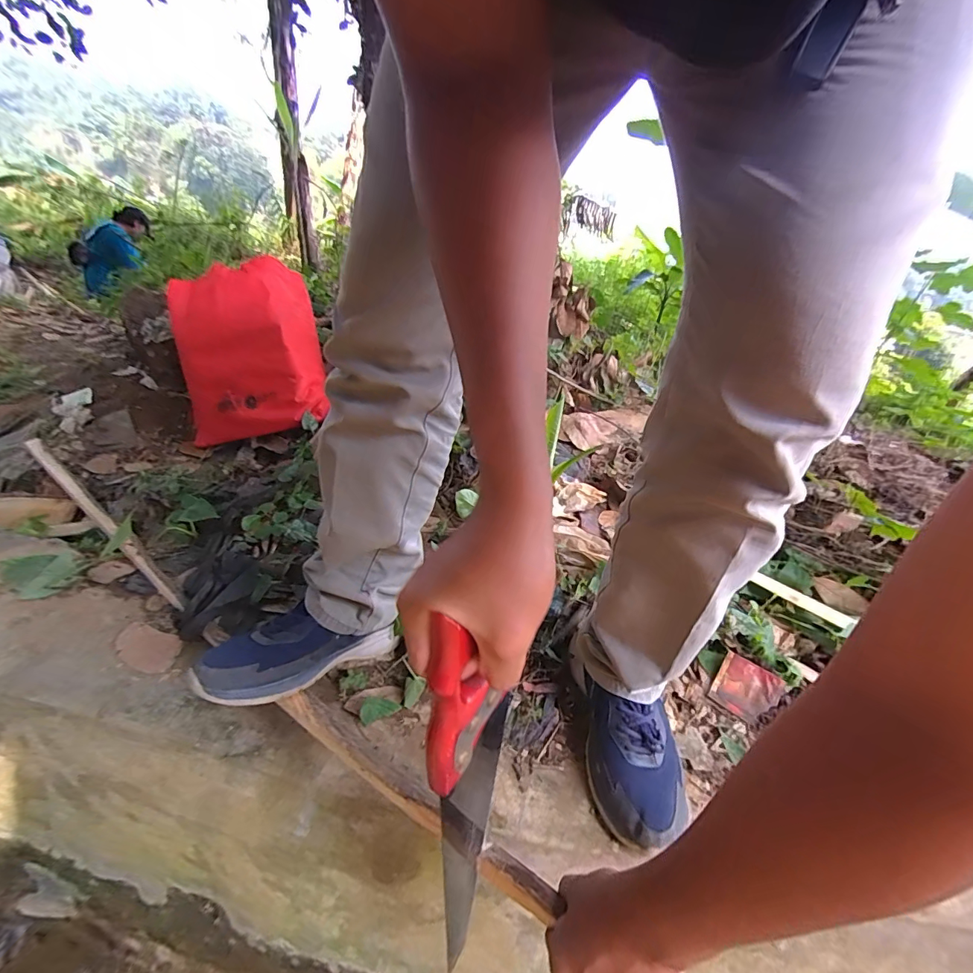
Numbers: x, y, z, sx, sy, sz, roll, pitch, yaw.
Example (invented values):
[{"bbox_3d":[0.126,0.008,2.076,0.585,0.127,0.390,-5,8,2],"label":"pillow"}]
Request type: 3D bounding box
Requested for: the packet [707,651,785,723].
[{"bbox_3d":[0.397,0.309,0.663,0.080,0.006,0.088,29,62,31],"label":"packet"}]

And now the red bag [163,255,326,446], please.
[{"bbox_3d":[-0.602,-0.324,1.114,0.337,0.405,0.270,-8,37,-21],"label":"red bag"}]

